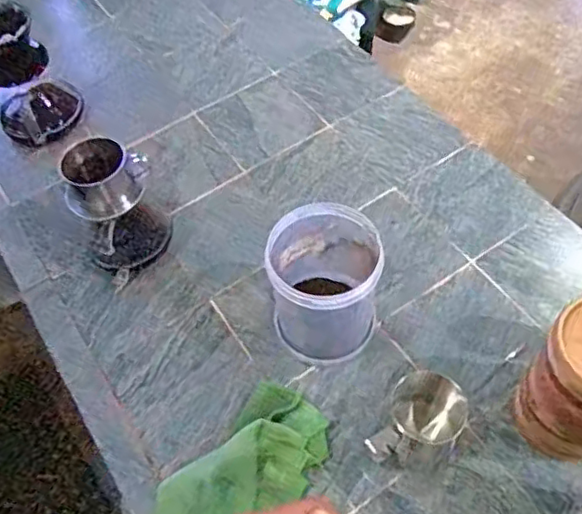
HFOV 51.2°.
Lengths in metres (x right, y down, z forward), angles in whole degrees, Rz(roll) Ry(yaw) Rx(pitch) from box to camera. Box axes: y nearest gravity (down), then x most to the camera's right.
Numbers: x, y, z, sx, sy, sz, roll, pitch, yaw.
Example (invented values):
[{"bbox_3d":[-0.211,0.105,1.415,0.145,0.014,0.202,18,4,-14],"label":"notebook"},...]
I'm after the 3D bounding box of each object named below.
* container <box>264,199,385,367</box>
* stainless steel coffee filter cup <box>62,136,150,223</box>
[{"bbox_3d":[0.038,0.031,0.664,0.121,0.151,0.114,-16,56,-7],"label":"container"},{"bbox_3d":[-0.213,-0.089,0.696,0.077,0.070,0.083,32,64,22],"label":"stainless steel coffee filter cup"}]

